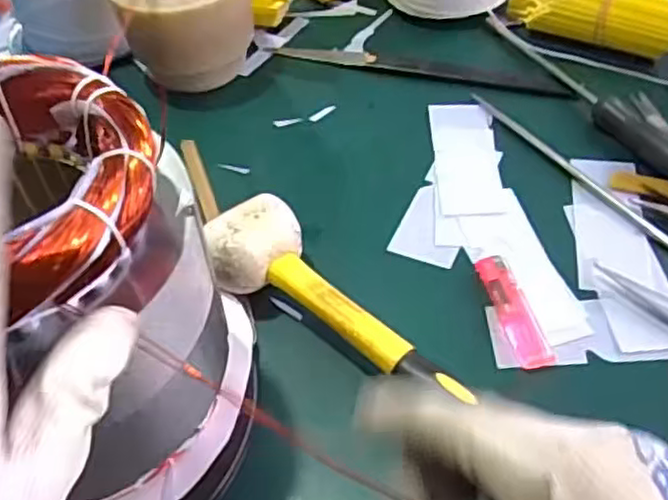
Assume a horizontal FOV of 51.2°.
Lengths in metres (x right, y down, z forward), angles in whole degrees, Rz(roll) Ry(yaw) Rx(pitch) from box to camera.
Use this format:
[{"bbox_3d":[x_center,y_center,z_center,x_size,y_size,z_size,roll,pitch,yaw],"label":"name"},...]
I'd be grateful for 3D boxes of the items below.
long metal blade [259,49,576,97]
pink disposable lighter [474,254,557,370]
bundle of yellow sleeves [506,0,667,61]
[{"bbox_3d":[0.066,-0.153,0.584,0.255,0.006,0.022,14,52,16],"label":"long metal blade"},{"bbox_3d":[0.108,0.035,0.416,0.022,0.011,0.079,-12,49,-5],"label":"pink disposable lighter"},{"bbox_3d":[0.218,-0.200,0.579,0.157,0.048,0.038,29,57,26],"label":"bundle of yellow sleeves"}]

